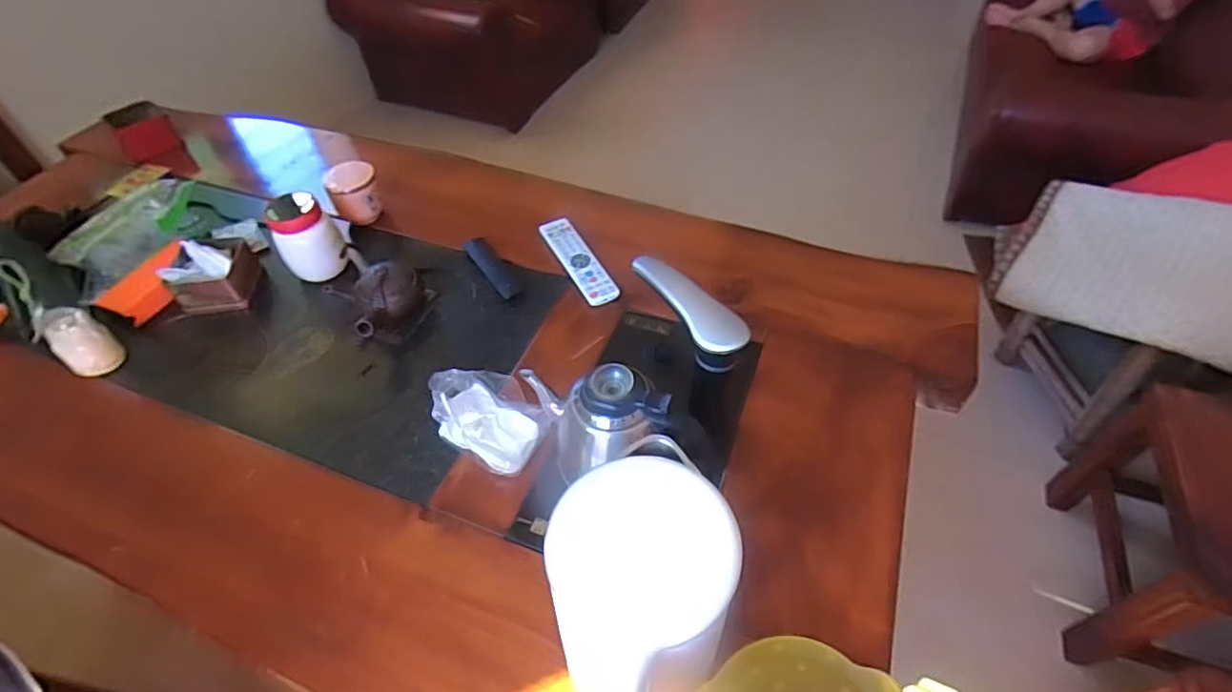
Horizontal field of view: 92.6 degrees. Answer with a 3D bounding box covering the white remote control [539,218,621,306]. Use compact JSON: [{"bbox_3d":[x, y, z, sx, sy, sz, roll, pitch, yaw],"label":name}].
[{"bbox_3d":[-0.060,-0.133,0.911,0.050,0.018,0.190,-23,53,-16],"label":"white remote control"}]

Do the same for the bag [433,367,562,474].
[{"bbox_3d":[-0.152,0.085,0.714,0.104,0.060,0.148,-35,57,-24],"label":"bag"}]

